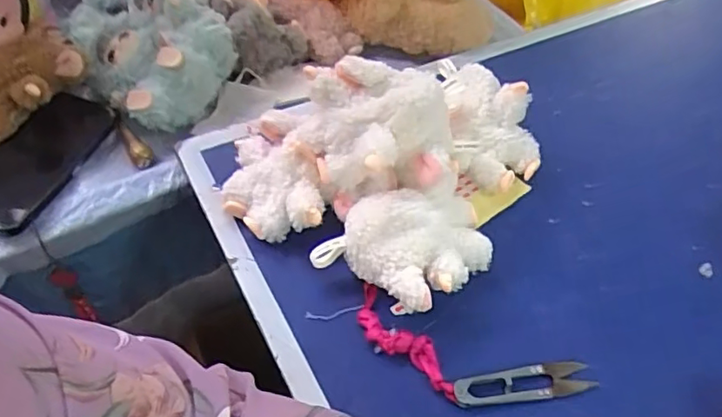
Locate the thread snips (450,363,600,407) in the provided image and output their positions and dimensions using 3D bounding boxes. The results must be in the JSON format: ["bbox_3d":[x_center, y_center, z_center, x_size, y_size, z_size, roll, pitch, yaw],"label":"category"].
[{"bbox_3d":[0.116,0.124,0.411,0.102,0.006,0.025,-5,52,-7],"label":"thread snips"}]

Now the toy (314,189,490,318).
[{"bbox_3d":[0.041,0.031,0.445,0.125,0.068,0.086,-28,58,-23],"label":"toy"}]

